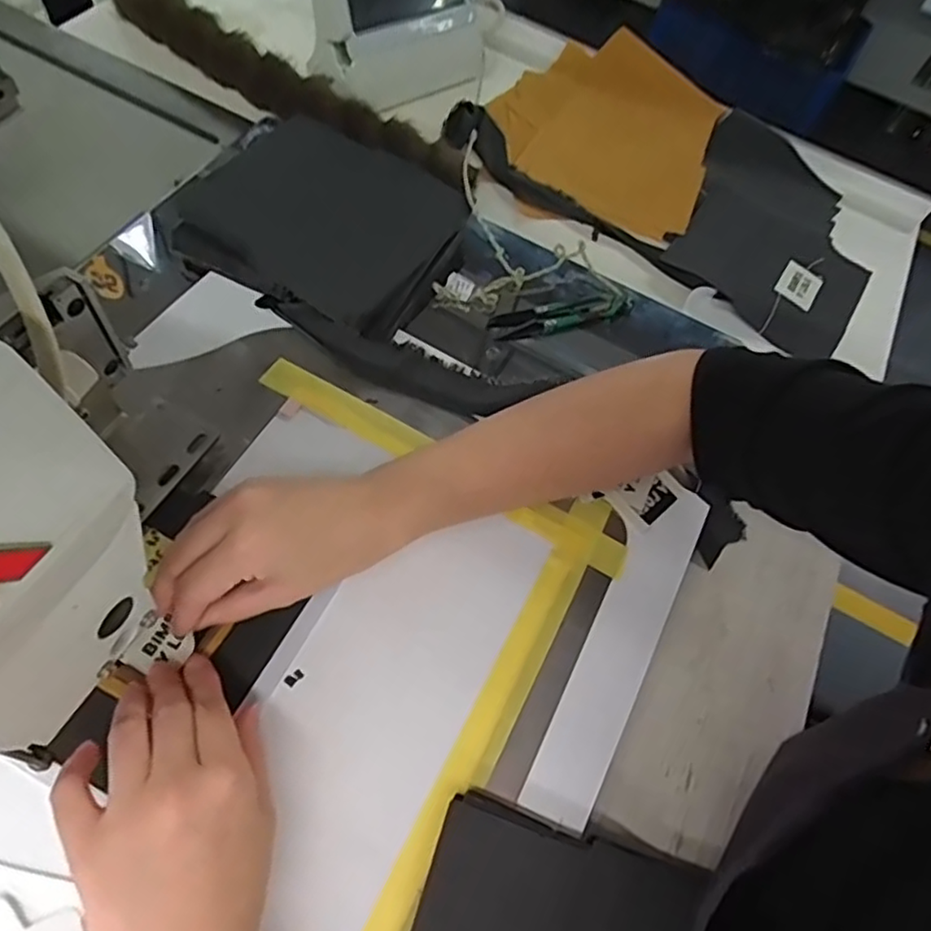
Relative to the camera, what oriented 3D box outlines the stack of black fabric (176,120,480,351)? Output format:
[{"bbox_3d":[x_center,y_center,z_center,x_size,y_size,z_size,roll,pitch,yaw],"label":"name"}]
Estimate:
[{"bbox_3d":[-0.102,-0.183,0.477,0.170,0.022,0.148,29,69,-5],"label":"stack of black fabric"}]

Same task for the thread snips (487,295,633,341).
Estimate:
[{"bbox_3d":[0.077,-0.114,0.498,0.113,0.017,0.022,-11,64,-15],"label":"thread snips"}]

